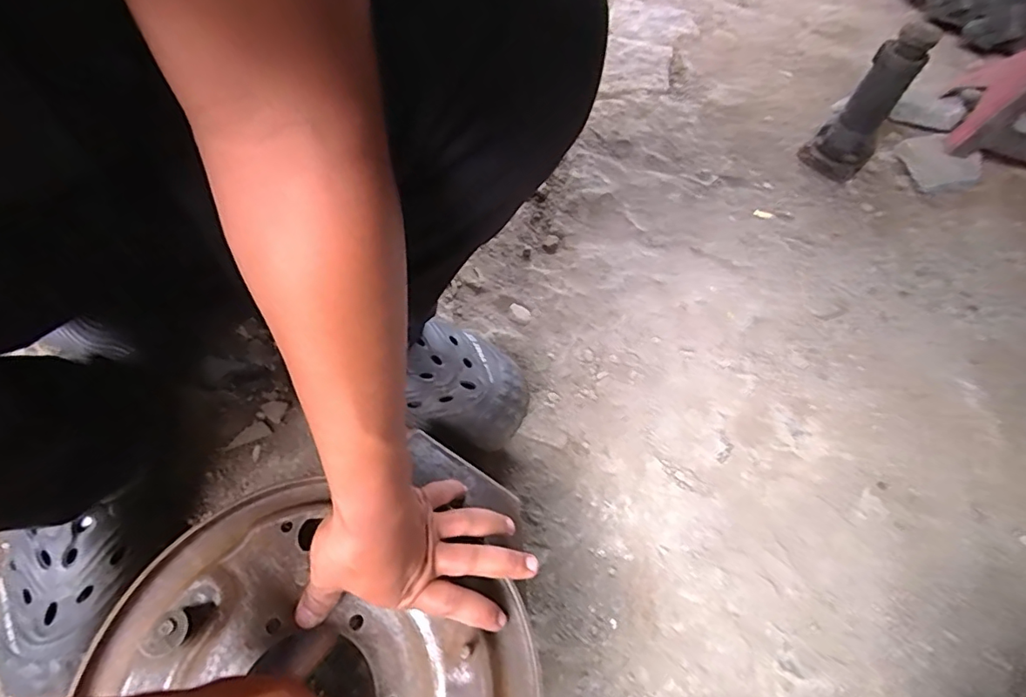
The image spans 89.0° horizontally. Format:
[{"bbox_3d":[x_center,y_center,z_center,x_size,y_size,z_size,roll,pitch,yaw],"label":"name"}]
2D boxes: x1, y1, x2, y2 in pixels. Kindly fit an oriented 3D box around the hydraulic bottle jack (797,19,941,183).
[{"bbox_3d":[0.502,-0.349,0.740,0.086,0.210,0.076,35,63,15],"label":"hydraulic bottle jack"}]

